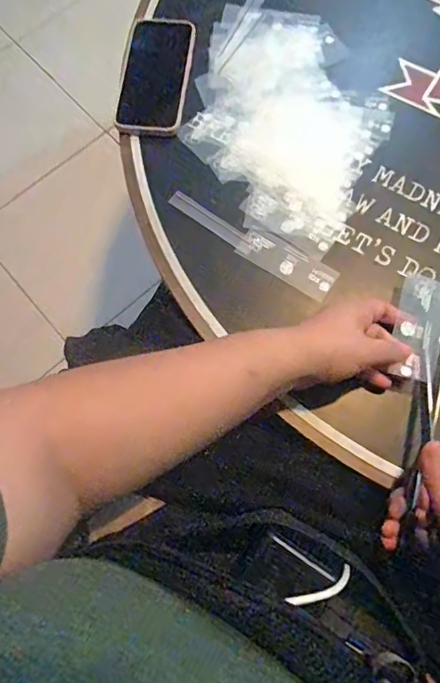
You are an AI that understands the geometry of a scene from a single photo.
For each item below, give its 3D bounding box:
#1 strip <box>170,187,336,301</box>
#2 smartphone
[{"bbox_3d":[0.031,-0.102,0.508,0.188,0.005,0.038,32,73,9],"label":"strip"},{"bbox_3d":[-0.072,-0.298,0.559,0.072,0.008,0.138,10,83,-6],"label":"smartphone"}]

